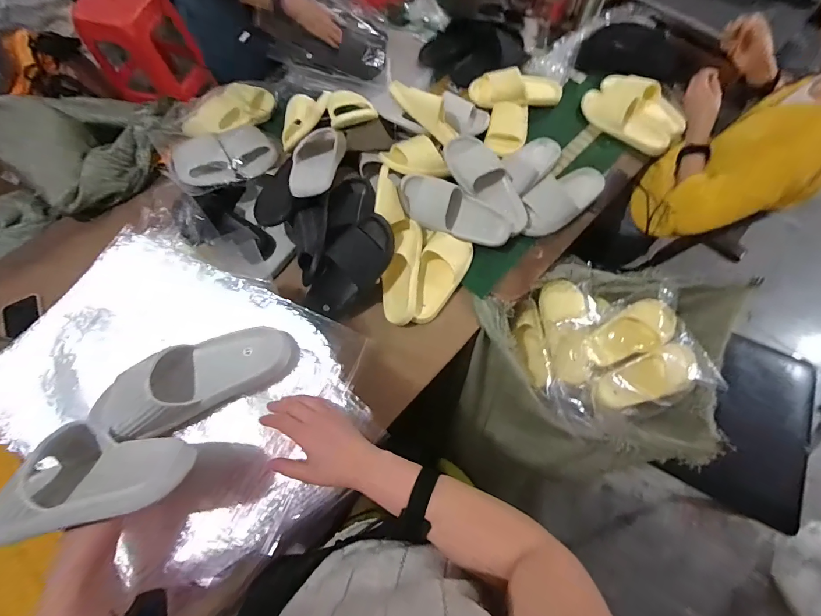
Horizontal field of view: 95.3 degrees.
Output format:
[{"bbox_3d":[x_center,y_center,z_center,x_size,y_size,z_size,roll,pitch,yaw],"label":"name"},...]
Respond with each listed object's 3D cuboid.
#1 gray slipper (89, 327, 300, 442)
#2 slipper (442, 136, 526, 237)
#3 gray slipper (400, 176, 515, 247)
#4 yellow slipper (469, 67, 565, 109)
[{"bbox_3d":[-0.289,0.091,0.497,0.257,0.078,0.099,-26,71,-8],"label":"gray slipper"},{"bbox_3d":[0.185,-0.300,0.898,0.121,0.067,0.268,-36,73,-11],"label":"slipper"},{"bbox_3d":[0.104,-0.226,0.860,0.268,0.082,0.098,24,71,-4],"label":"gray slipper"},{"bbox_3d":[0.315,-0.627,1.065,0.281,0.080,0.115,-7,69,-17],"label":"yellow slipper"}]

